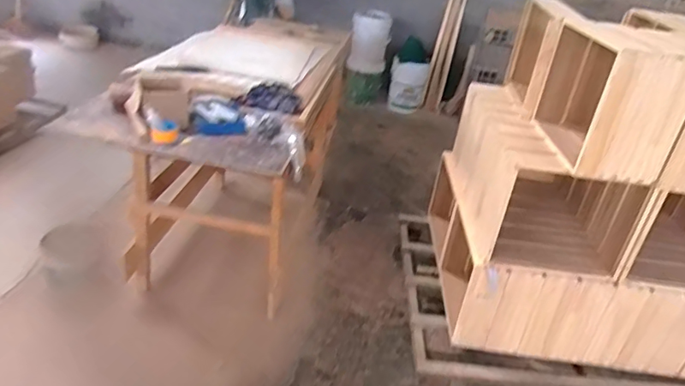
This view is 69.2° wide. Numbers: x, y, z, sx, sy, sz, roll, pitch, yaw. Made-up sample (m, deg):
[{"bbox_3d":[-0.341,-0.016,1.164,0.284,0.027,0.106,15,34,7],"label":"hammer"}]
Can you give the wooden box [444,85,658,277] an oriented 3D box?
[{"bbox_3d":[0.707,-0.086,1.832,0.443,0.402,0.753,8,30,-1],"label":"wooden box"}]

